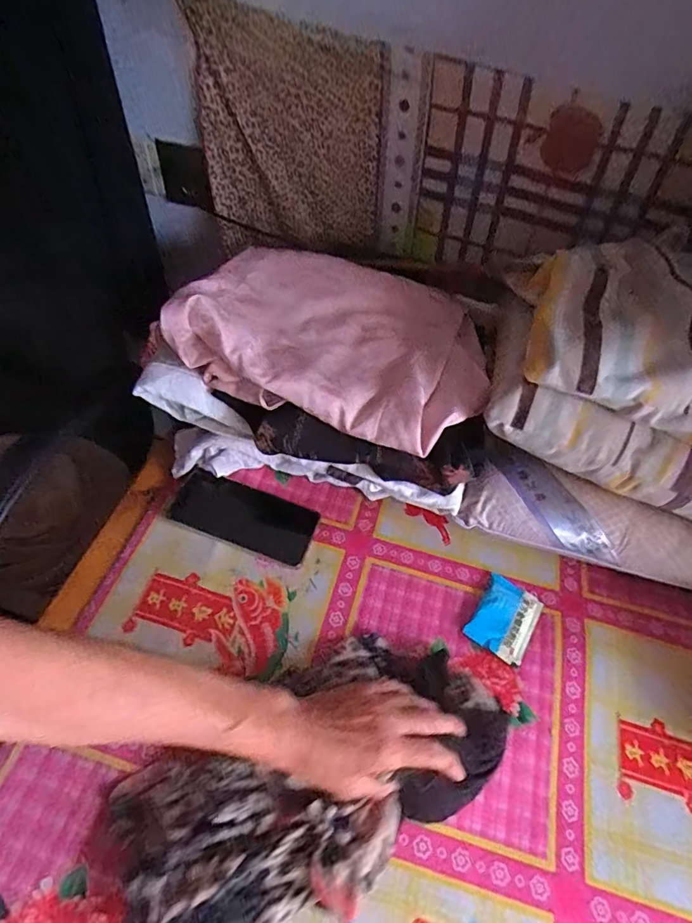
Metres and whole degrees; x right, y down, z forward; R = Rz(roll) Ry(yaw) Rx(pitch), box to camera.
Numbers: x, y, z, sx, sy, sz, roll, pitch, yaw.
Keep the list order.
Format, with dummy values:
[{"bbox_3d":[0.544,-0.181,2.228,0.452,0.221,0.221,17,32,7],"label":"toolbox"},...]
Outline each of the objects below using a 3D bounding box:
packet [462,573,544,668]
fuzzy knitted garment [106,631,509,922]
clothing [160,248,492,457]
[{"bbox_3d":[0.174,0.169,0.530,0.062,0.009,0.085,32,58,18],"label":"packet"},{"bbox_3d":[-0.024,0.262,0.415,0.324,0.049,0.165,-21,58,-21],"label":"fuzzy knitted garment"},{"bbox_3d":[0.004,-0.158,0.560,0.336,0.069,0.259,22,55,11],"label":"clothing"}]

